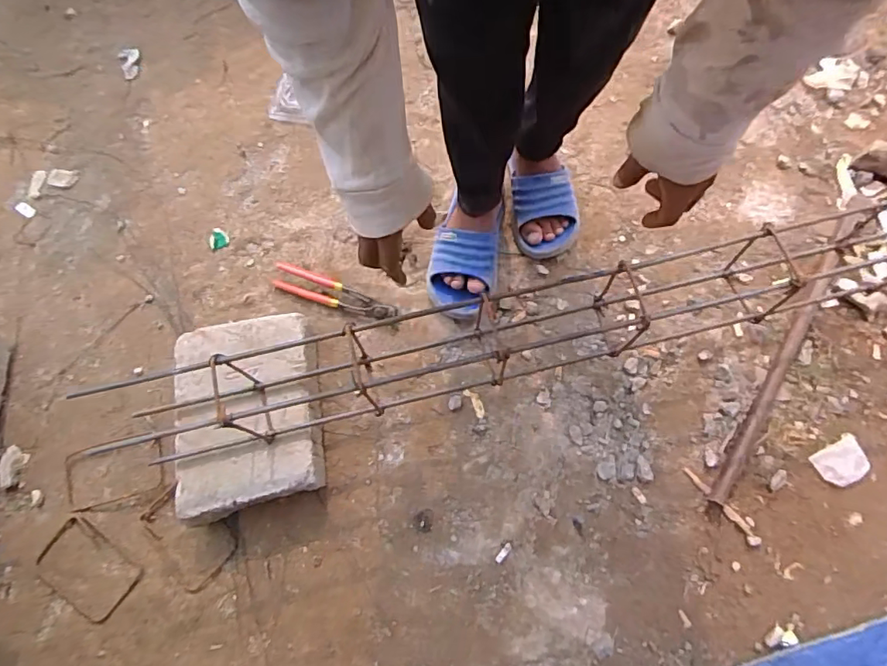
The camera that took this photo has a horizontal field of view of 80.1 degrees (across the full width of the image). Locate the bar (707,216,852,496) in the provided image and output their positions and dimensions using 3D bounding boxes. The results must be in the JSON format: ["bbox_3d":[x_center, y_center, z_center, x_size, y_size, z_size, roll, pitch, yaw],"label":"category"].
[{"bbox_3d":[0.532,0.023,0.809,0.027,0.027,0.531,30,78,12],"label":"bar"}]

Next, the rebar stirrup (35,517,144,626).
[{"bbox_3d":[-0.518,0.345,0.759,0.149,0.020,0.093,33,78,13],"label":"rebar stirrup"}]

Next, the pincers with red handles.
[{"bbox_3d":[-0.185,-0.069,0.882,0.224,0.024,0.046,20,76,10],"label":"pincers with red handles"}]

